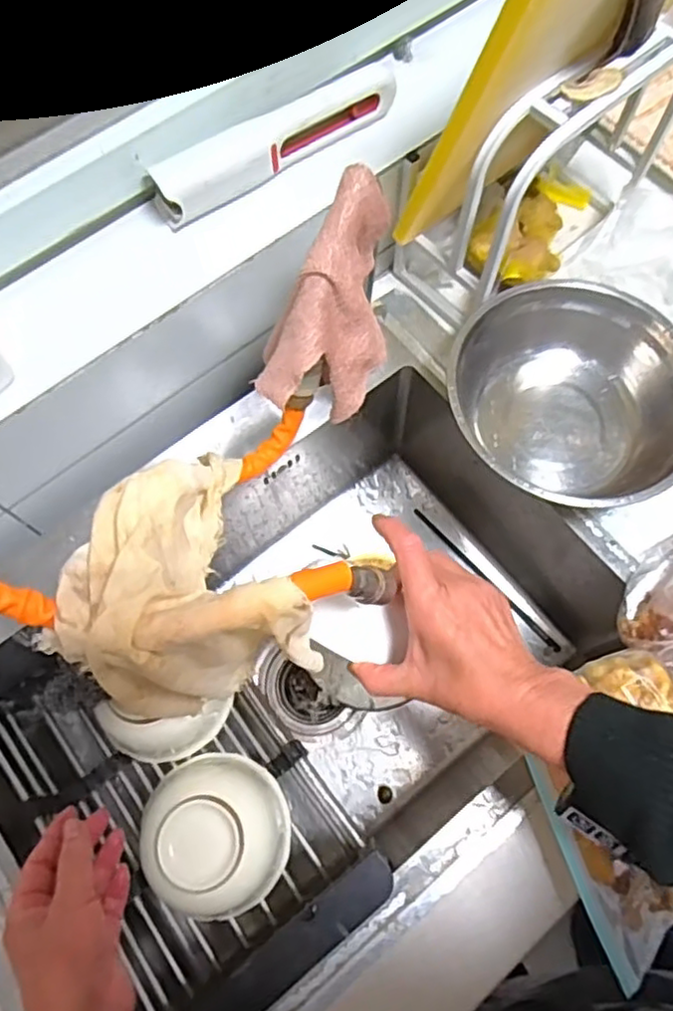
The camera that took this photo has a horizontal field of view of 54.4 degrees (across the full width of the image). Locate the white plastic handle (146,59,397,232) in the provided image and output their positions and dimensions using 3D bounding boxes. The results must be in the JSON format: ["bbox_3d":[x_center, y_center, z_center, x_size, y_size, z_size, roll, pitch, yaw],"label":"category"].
[{"bbox_3d":[-0.050,-0.322,0.573,0.237,0.049,0.034,-34,73,-12],"label":"white plastic handle"}]

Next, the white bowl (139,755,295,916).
[{"bbox_3d":[-0.106,0.283,0.565,0.131,0.077,0.129,28,72,10],"label":"white bowl"}]

